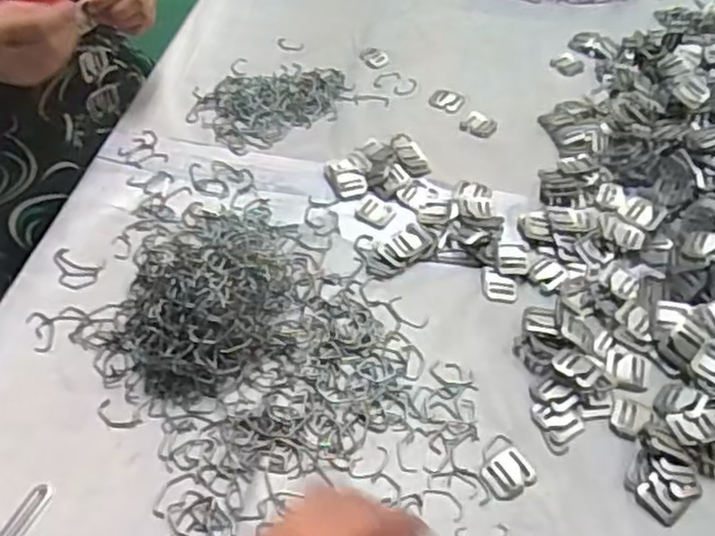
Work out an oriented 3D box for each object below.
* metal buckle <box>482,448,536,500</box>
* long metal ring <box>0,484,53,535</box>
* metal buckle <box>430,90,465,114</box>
[{"bbox_3d":[0.107,0.146,0.499,0.036,0.004,0.031,-25,54,-21],"label":"metal buckle"},{"bbox_3d":[-0.228,0.172,0.470,0.016,0.004,0.059,19,52,14],"label":"long metal ring"},{"bbox_3d":[0.100,-0.186,0.781,0.039,0.004,0.033,27,54,20],"label":"metal buckle"}]

